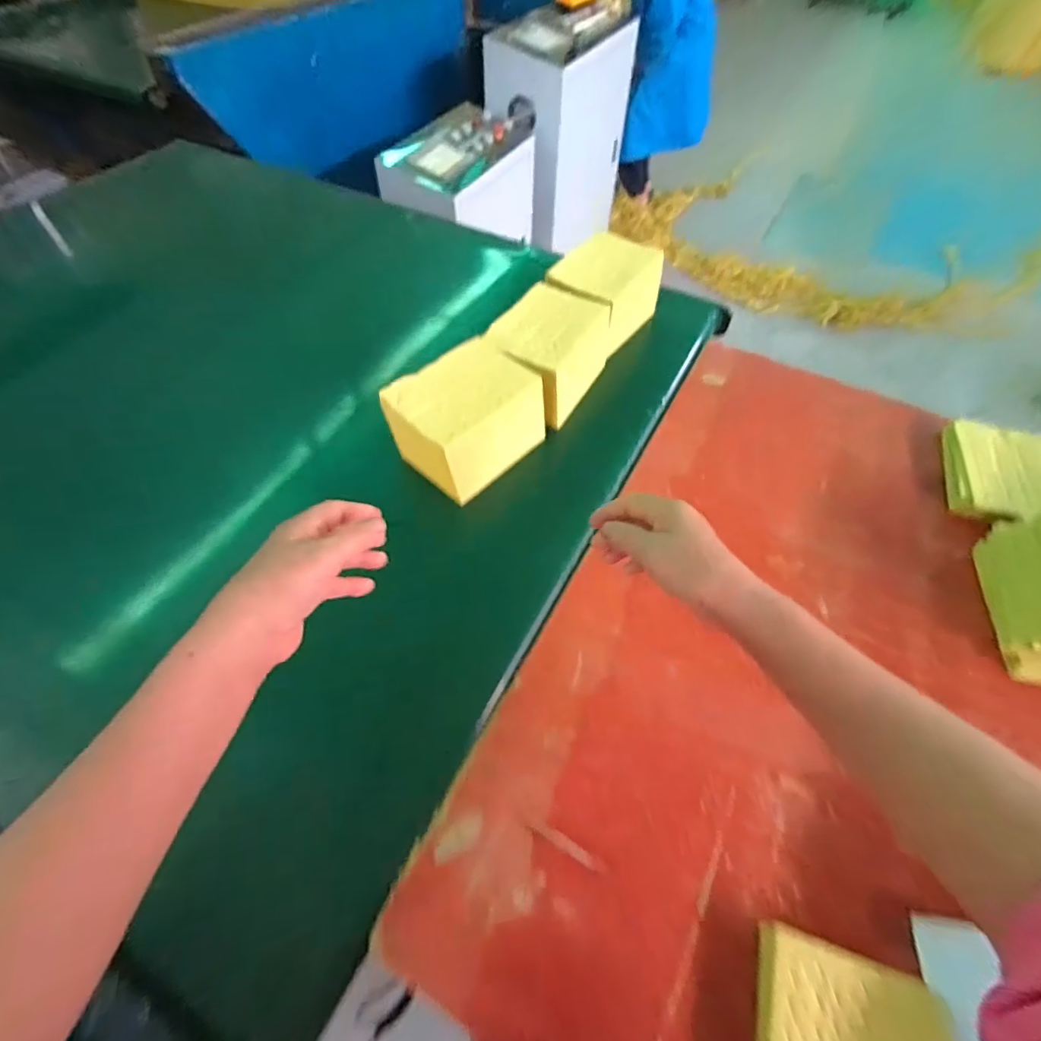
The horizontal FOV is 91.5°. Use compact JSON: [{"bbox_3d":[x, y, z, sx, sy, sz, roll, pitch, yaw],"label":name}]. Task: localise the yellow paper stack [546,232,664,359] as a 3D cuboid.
[{"bbox_3d":[0.134,-0.363,0.805,0.126,0.113,0.167,32,62,19],"label":"yellow paper stack"}]

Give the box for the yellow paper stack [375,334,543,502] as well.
[{"bbox_3d":[-0.069,-0.122,0.637,0.115,0.123,0.191,39,64,23],"label":"yellow paper stack"}]

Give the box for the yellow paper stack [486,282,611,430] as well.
[{"bbox_3d":[0.042,-0.234,0.726,0.114,0.133,0.181,29,60,18],"label":"yellow paper stack"}]

